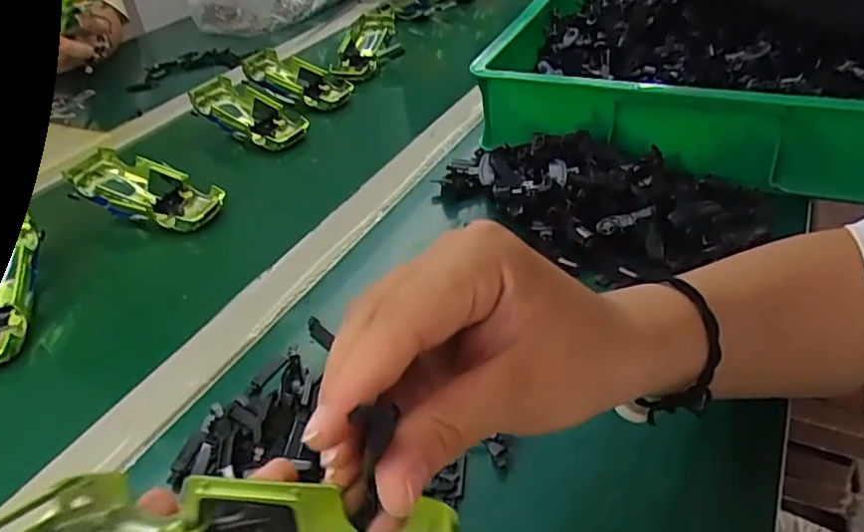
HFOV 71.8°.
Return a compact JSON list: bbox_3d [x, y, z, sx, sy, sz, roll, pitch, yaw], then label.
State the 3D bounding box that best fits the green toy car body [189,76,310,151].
[{"bbox_3d":[-0.192,-0.163,0.639,0.135,0.027,0.067,32,51,19],"label":"green toy car body"}]

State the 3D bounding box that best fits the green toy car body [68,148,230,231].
[{"bbox_3d":[-0.254,-0.065,0.522,0.141,0.031,0.060,20,44,10],"label":"green toy car body"}]

